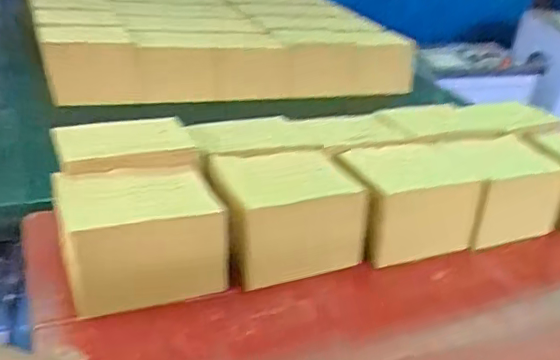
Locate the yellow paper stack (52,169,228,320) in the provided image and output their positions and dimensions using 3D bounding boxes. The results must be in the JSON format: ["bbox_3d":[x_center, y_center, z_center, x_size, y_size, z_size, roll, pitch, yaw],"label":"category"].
[{"bbox_3d":[-0.162,0.066,0.666,0.180,0.123,0.116,-7,29,-22],"label":"yellow paper stack"}]

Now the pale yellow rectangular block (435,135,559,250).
[{"bbox_3d":[0.337,0.019,0.888,0.167,0.131,0.112,-6,31,-24],"label":"pale yellow rectangular block"}]

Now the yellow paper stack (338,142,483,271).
[{"bbox_3d":[0.174,0.032,0.810,0.179,0.118,0.123,-8,29,-23],"label":"yellow paper stack"}]

